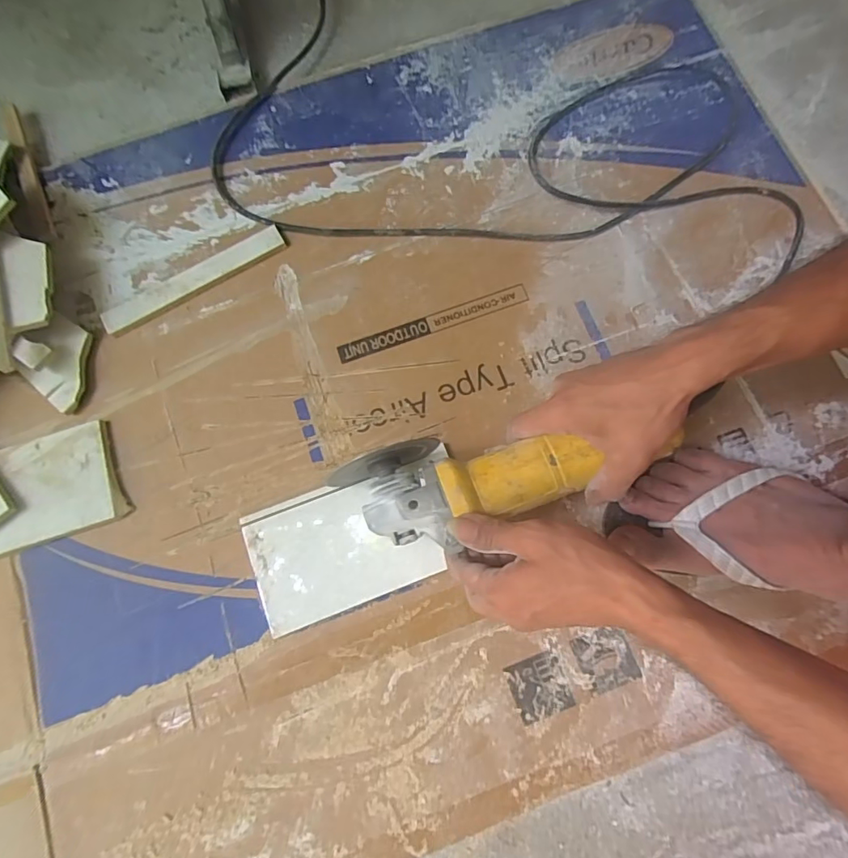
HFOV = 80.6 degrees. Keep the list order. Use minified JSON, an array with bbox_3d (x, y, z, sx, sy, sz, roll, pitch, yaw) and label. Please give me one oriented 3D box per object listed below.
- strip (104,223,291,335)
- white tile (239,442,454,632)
[{"bbox_3d":[-0.242,-0.158,0.529,0.201,0.011,0.031,-29,78,-5],"label":"strip"},{"bbox_3d":[-0.060,0.099,0.454,0.190,0.011,0.107,-20,77,-3],"label":"white tile"}]

